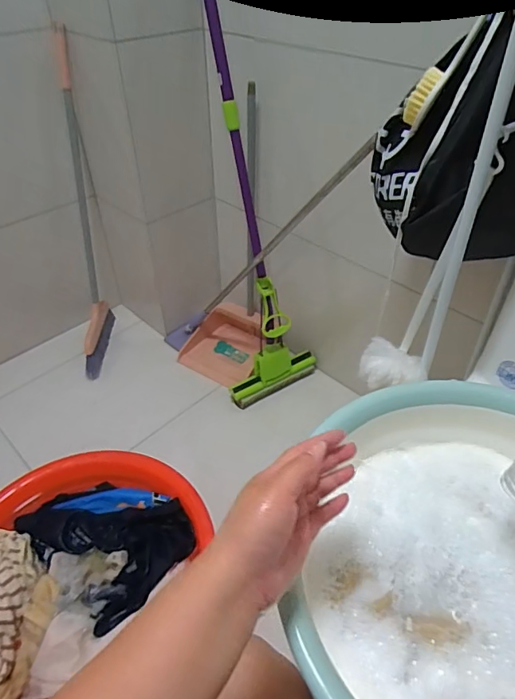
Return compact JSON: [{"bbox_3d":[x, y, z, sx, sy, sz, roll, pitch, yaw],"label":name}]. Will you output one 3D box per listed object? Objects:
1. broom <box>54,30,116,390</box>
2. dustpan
[{"bbox_3d":[-0.507,-0.388,1.356,0.066,0.926,0.232,-3,19,-4],"label":"broom"},{"bbox_3d":[-0.115,-0.242,1.283,0.236,0.720,0.262,-2,43,-2],"label":"dustpan"}]

